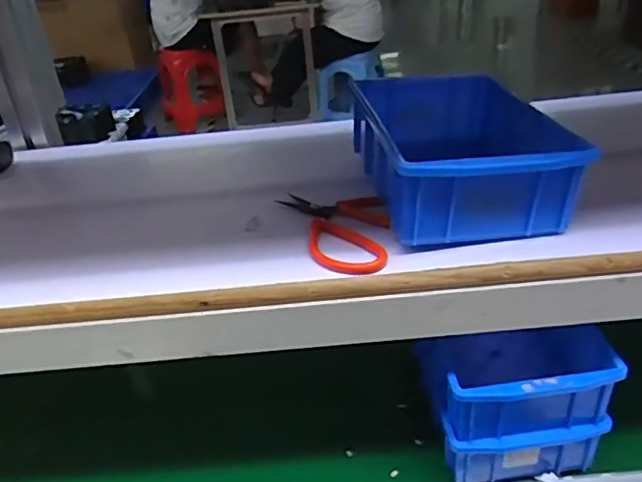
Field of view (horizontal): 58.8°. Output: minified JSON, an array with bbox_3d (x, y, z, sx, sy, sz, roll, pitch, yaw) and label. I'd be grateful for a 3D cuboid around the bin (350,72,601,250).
[{"bbox_3d":[0.105,-0.071,0.462,0.130,0.074,0.214,-8,31,-4],"label":"bin"}]

